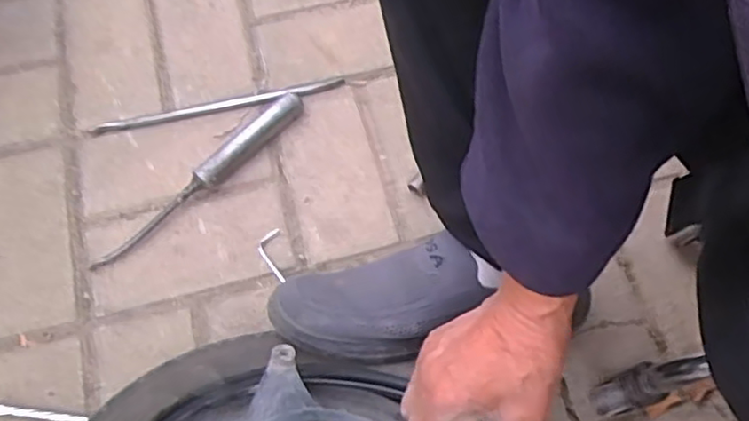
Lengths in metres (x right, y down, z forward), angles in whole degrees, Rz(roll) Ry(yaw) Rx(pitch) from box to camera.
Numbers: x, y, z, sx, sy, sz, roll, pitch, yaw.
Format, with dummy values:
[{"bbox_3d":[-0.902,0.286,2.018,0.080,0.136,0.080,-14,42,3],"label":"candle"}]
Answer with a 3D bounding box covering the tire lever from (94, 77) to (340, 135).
[{"bbox_3d":[-0.161,-0.110,0.687,0.258,0.009,0.015,-11,68,-5],"label":"tire lever"}]

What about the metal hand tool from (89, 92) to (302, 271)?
[{"bbox_3d":[-0.169,-0.031,0.653,0.029,0.026,0.256,40,72,14],"label":"metal hand tool"}]

